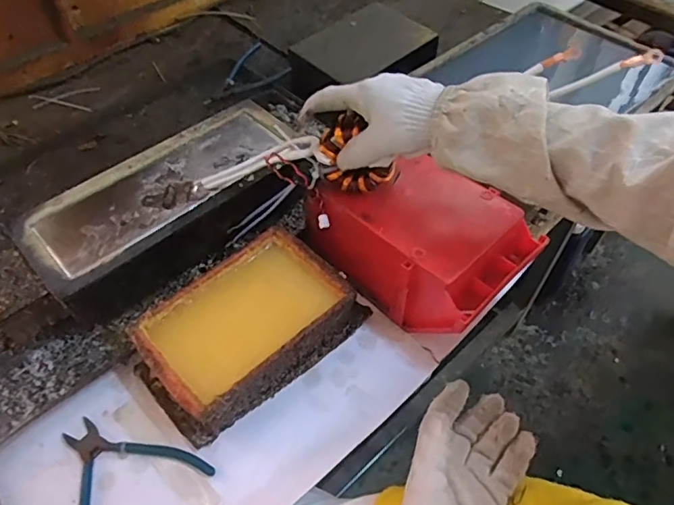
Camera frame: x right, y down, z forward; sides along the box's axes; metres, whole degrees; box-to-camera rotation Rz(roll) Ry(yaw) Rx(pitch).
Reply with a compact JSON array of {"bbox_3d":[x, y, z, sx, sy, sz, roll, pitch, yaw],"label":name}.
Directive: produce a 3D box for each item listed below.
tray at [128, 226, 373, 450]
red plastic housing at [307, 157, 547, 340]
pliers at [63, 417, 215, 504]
[{"bbox_3d":[-0.094,0.077,0.544,0.227,0.061,0.135,-37,60,-24],"label":"tray"},{"bbox_3d":[0.092,-0.013,0.575,0.204,0.104,0.137,37,61,26],"label":"red plastic housing"},{"bbox_3d":[-0.207,0.208,0.484,0.134,0.008,0.125,36,61,25],"label":"pliers"}]

